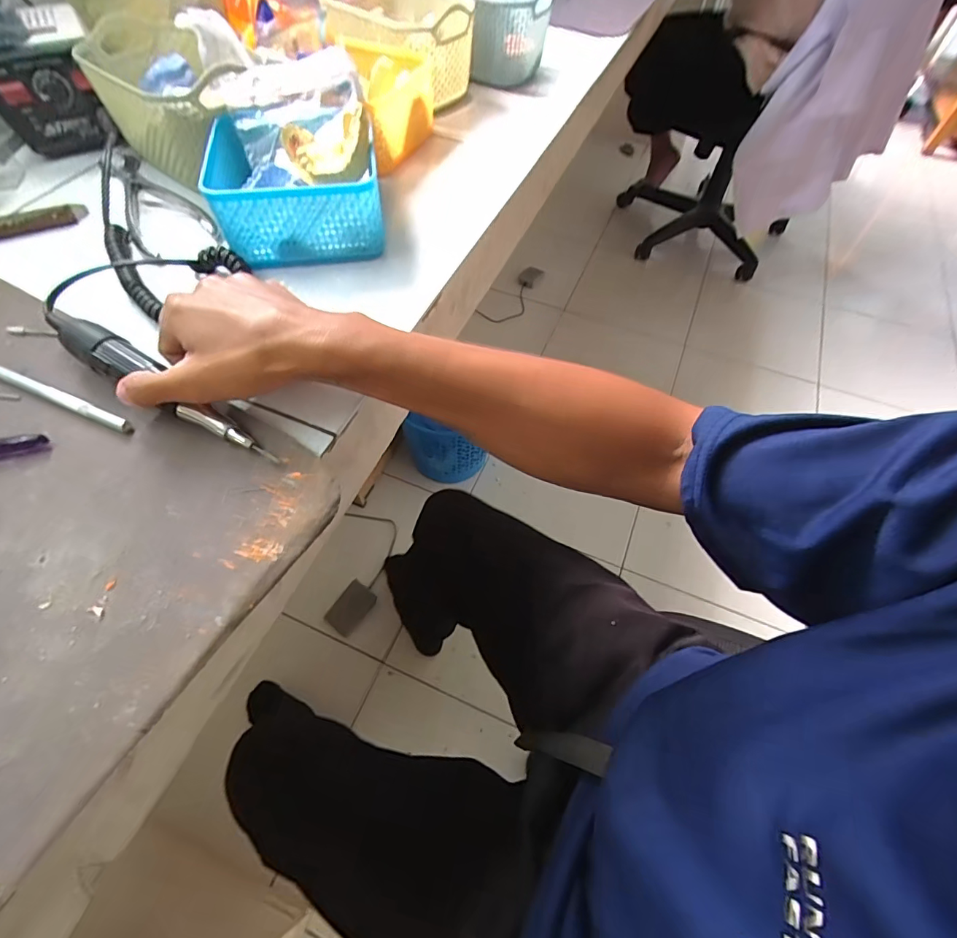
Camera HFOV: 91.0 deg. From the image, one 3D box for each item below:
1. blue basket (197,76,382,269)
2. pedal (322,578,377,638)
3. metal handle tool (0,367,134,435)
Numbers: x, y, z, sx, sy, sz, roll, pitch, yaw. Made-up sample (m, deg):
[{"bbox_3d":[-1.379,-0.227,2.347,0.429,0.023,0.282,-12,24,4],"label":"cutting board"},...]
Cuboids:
[{"bbox_3d":[-0.153,-0.250,0.403,0.135,0.074,0.142,-8,59,-8],"label":"blue basket"},{"bbox_3d":[-0.269,0.291,0.991,0.064,0.024,0.102,33,63,18],"label":"pedal"},{"bbox_3d":[-0.281,-0.049,0.310,0.128,0.004,0.009,22,60,10],"label":"metal handle tool"}]

